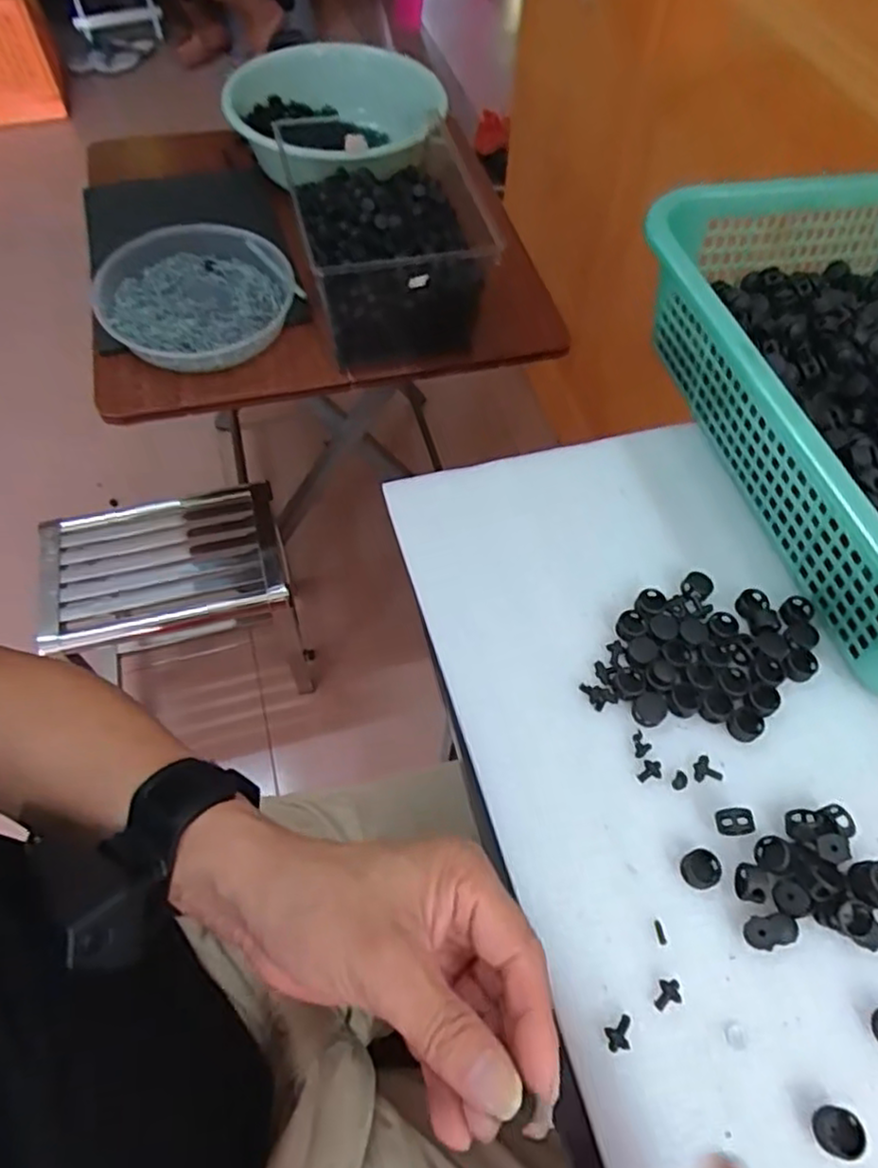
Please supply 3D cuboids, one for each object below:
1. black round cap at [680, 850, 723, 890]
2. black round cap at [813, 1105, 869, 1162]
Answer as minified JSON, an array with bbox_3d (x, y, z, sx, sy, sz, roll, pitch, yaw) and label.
[{"bbox_3d":[0.127,0.138,0.338,0.018,0.005,0.017,1,59,-1],"label":"black round cap"},{"bbox_3d":[0.164,0.224,0.286,0.017,0.010,0.016,1,59,-1],"label":"black round cap"}]

